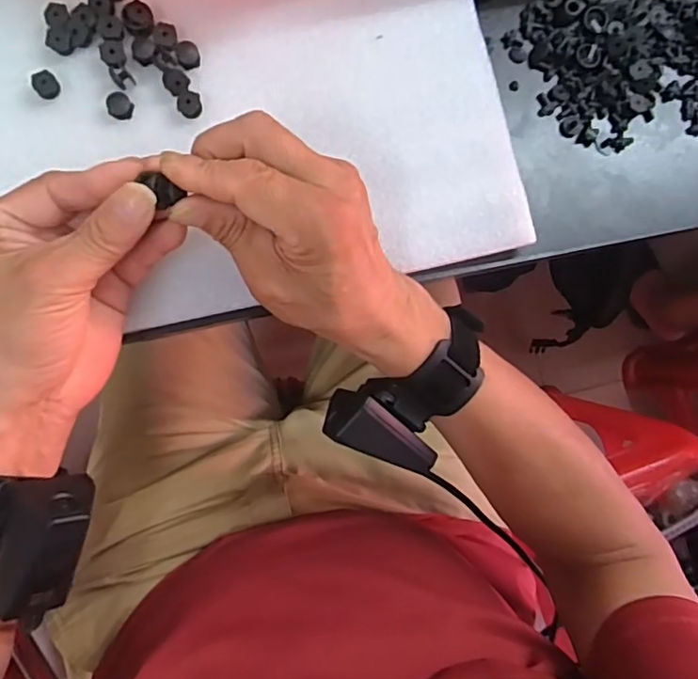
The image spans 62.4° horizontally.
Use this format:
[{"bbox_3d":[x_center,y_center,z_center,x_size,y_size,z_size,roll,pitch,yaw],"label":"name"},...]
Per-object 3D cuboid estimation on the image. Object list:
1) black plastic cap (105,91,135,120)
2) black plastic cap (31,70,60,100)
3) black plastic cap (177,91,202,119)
[{"bbox_3d":[-0.131,-0.134,0.330,0.014,0.008,0.015,1,85,-8],"label":"black plastic cap"},{"bbox_3d":[-0.170,-0.143,0.322,0.013,0.008,0.015,-36,91,-9],"label":"black plastic cap"},{"bbox_3d":[-0.092,-0.135,0.332,0.013,0.007,0.013,1,85,-8],"label":"black plastic cap"}]

